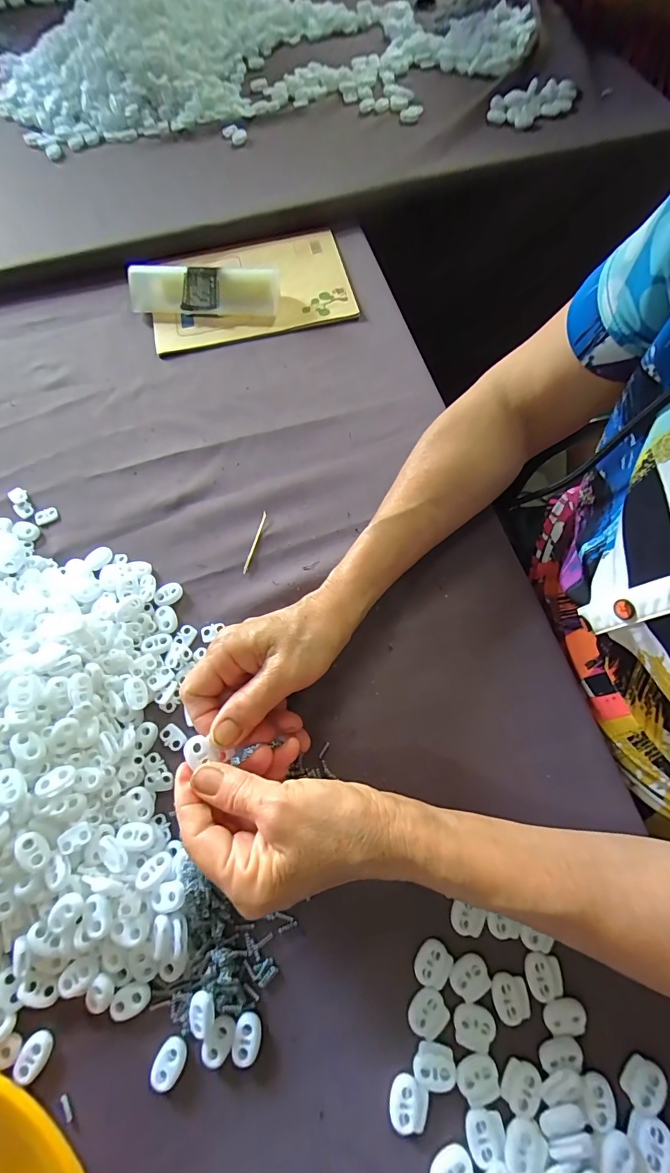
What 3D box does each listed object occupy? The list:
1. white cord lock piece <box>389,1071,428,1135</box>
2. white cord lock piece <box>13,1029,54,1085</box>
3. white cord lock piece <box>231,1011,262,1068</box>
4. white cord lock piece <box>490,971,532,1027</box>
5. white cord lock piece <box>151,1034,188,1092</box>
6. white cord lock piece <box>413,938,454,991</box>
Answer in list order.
[{"bbox_3d":[0.039,0.273,0.223,0.019,0.005,0.021,10,70,7],"label":"white cord lock piece"},{"bbox_3d":[-0.169,0.263,0.237,0.015,0.006,0.020,25,72,12],"label":"white cord lock piece"},{"bbox_3d":[-0.048,0.252,0.236,0.014,0.005,0.022,6,69,5],"label":"white cord lock piece"},{"bbox_3d":[0.098,0.229,0.234,0.019,0.004,0.022,-8,69,0],"label":"white cord lock piece"},{"bbox_3d":[-0.092,0.263,0.231,0.016,0.004,0.022,25,72,12],"label":"white cord lock piece"},{"bbox_3d":[0.056,0.217,0.242,0.020,0.004,0.021,24,72,11],"label":"white cord lock piece"}]

